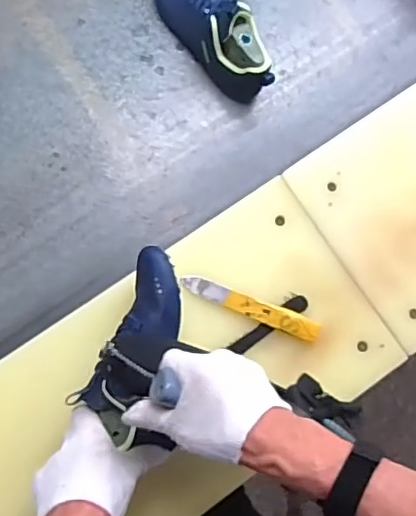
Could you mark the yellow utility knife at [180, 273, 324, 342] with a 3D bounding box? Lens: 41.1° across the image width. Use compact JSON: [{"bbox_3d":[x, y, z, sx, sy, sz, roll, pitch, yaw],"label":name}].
[{"bbox_3d":[0.051,0.056,0.636,0.165,0.012,0.023,23,81,-4],"label":"yellow utility knife"}]

